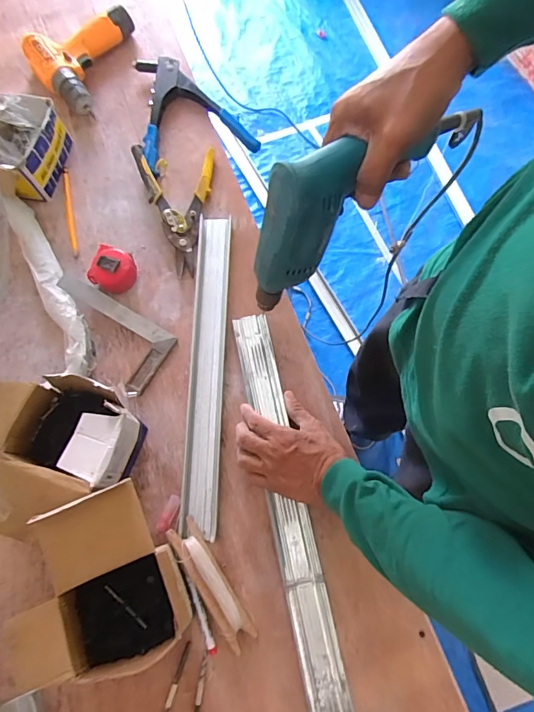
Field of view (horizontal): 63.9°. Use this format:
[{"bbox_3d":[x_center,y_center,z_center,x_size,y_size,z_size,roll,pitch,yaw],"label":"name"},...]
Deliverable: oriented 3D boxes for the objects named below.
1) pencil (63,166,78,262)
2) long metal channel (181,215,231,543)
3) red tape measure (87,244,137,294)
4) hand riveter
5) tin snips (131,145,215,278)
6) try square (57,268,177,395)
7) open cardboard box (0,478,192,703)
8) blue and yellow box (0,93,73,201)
[{"bbox_3d":[-0.330,-0.242,0.717,0.012,0.007,0.175,-12,73,-6],"label":"pencil"},{"bbox_3d":[-0.089,0.005,0.635,0.052,0.028,0.476,1,72,-2],"label":"long metal channel"},{"bbox_3d":[-0.235,-0.133,0.661,0.065,0.042,0.063,0,73,2],"label":"red tape measure"},{"bbox_3d":[-0.141,-0.442,0.763,0.195,0.034,0.239,-19,74,-4],"label":"hand riveter"},{"bbox_3d":[-0.142,-0.240,0.693,0.124,0.046,0.217,-6,73,-4],"label":"tin snips"},{"bbox_3d":[-0.247,-0.040,0.635,0.206,0.032,0.105,32,74,8],"label":"try square"},{"bbox_3d":[-0.189,0.260,0.501,0.182,0.105,0.191,-14,73,-2],"label":"open cardboard box"},{"bbox_3d":[-0.395,-0.334,0.694,0.094,0.091,0.145,7,73,3],"label":"blue and yellow box"}]

